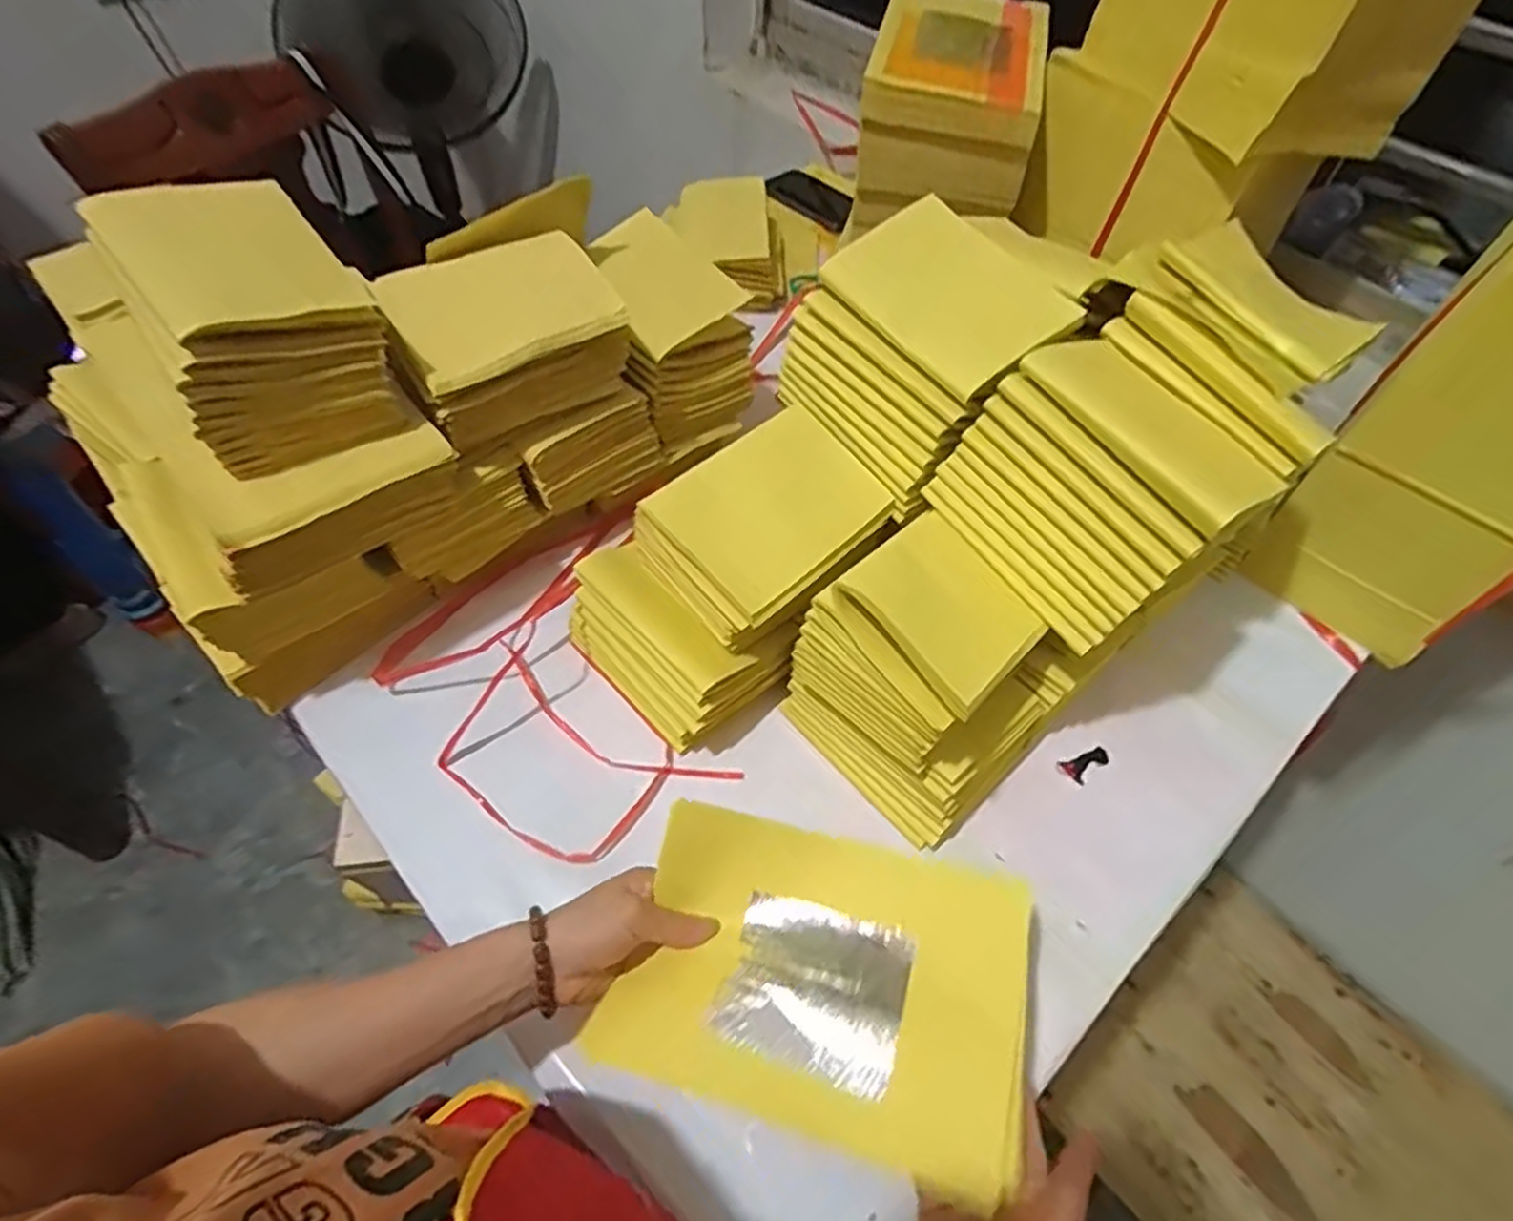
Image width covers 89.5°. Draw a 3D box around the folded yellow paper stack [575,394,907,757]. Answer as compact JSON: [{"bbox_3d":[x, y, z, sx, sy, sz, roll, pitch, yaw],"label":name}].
[{"bbox_3d":[-0.022,-0.035,0.616,0.222,0.159,0.158,-33,62,-23],"label":"folded yellow paper stack"}]

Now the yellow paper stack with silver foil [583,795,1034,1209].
[{"bbox_3d":[0.037,0.211,0.441,0.224,0.028,0.156,12,59,14],"label":"yellow paper stack with silver foil"}]

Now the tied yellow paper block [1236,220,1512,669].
[{"bbox_3d":[0.599,-0.137,0.623,0.220,0.343,0.168,-37,63,-25],"label":"tied yellow paper block"}]

